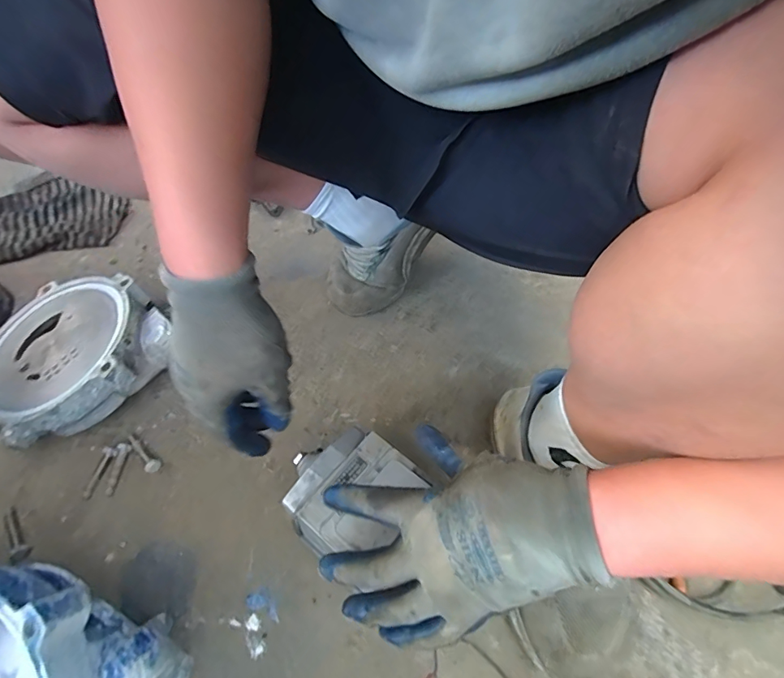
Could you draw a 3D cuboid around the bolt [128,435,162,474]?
[{"bbox_3d":[-0.290,0.133,0.525,0.059,0.015,0.016,36,60,22],"label":"bolt"}]

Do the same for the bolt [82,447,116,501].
[{"bbox_3d":[-0.328,0.150,0.506,0.016,0.009,0.058,11,54,5],"label":"bolt"}]

